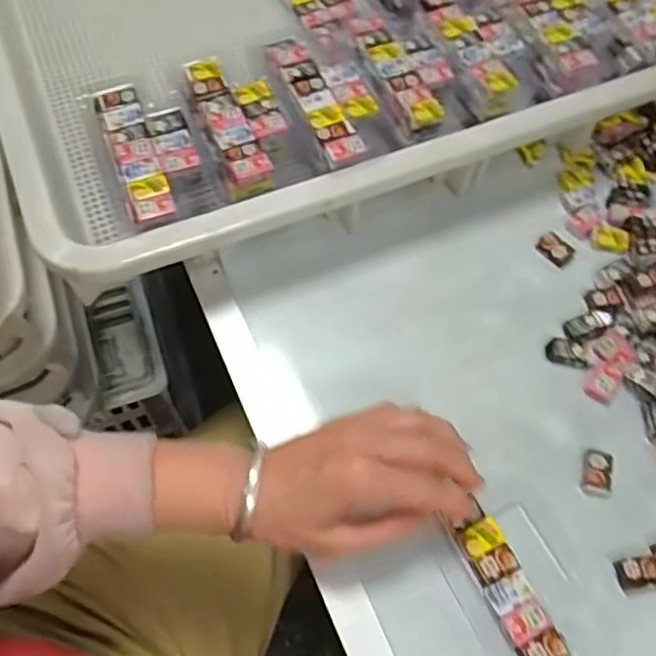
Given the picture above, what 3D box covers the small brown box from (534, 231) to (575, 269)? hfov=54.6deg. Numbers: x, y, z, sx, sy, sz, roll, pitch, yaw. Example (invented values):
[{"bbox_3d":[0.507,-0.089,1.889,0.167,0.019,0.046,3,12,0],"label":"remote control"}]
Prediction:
[{"bbox_3d":[0.175,-0.060,0.487,0.020,0.008,0.028,-41,69,-19],"label":"small brown box"}]

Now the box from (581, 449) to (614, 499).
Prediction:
[{"bbox_3d":[0.173,0.093,0.407,0.019,0.009,0.028,12,62,7],"label":"box"}]

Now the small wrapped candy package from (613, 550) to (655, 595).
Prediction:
[{"bbox_3d":[0.186,0.146,0.379,0.026,0.006,0.019,-14,63,-7],"label":"small wrapped candy package"}]

